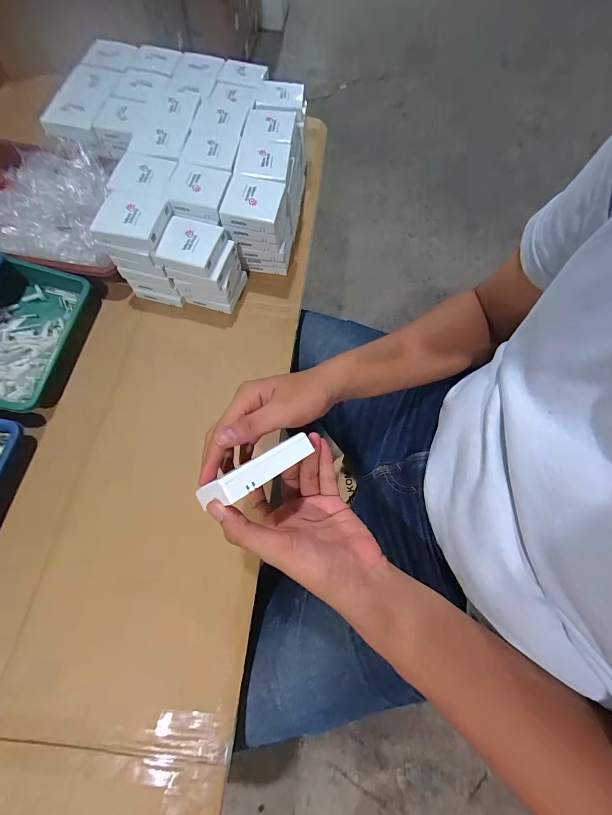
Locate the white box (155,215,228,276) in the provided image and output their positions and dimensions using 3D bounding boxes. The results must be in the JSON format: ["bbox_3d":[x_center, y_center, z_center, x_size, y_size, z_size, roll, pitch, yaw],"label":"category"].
[{"bbox_3d":[-0.173,-0.248,0.468,0.084,0.023,0.081,13,68,1],"label":"white box"}]

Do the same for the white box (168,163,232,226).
[{"bbox_3d":[-0.167,-0.340,0.482,0.082,0.025,0.092,7,68,-2],"label":"white box"}]

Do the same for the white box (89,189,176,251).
[{"bbox_3d":[-0.255,-0.276,0.450,0.087,0.022,0.081,11,68,0],"label":"white box"}]

